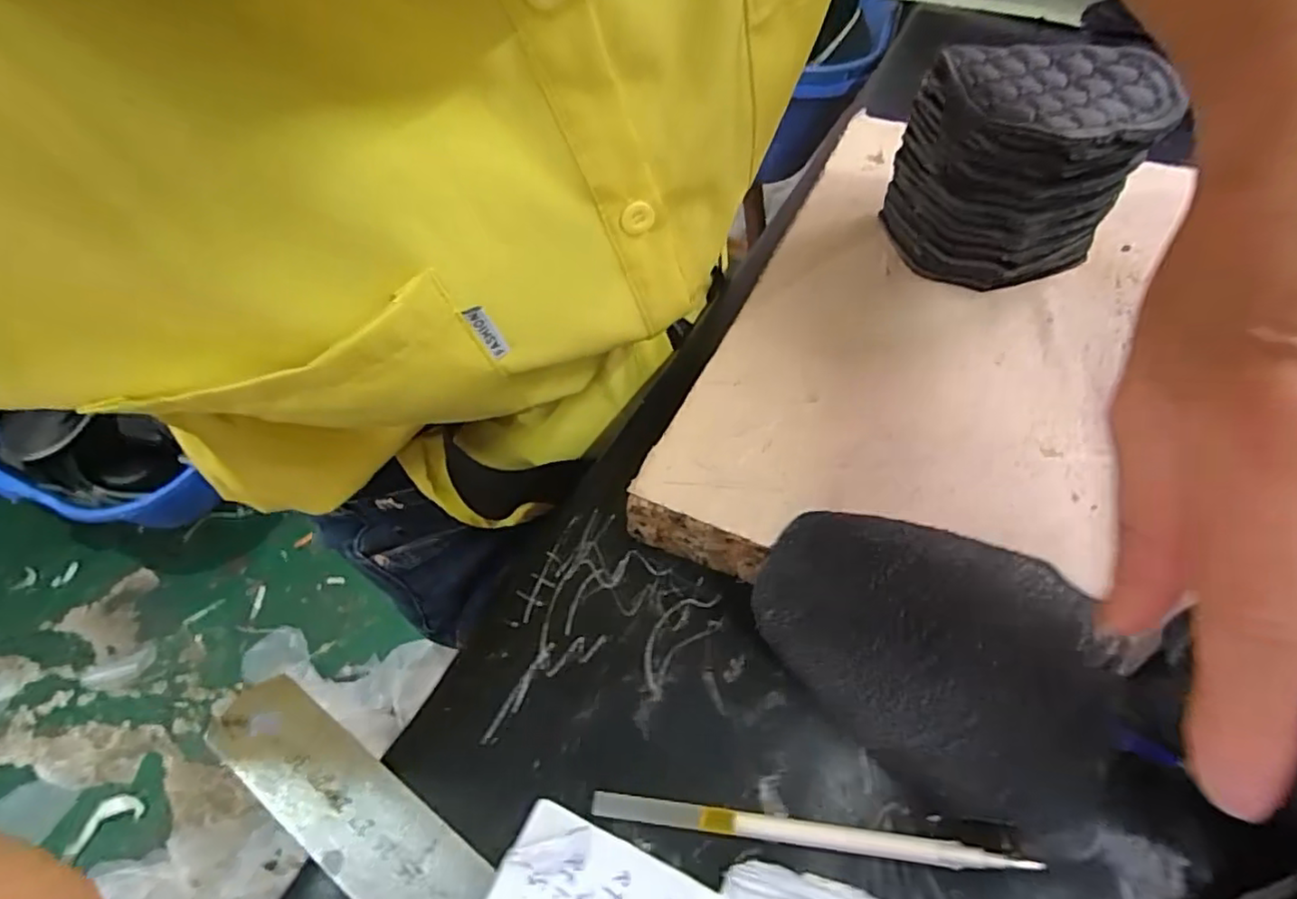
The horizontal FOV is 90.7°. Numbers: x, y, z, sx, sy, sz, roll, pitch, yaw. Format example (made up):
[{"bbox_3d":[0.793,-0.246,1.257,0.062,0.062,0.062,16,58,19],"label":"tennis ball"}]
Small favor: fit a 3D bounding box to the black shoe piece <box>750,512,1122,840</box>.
[{"bbox_3d":[0.083,0.061,0.197,0.100,0.013,0.078,14,70,16],"label":"black shoe piece"}]

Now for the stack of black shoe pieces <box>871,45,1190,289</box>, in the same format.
[{"bbox_3d":[0.179,-0.130,0.308,0.102,0.091,0.078,2,47,1],"label":"stack of black shoe pieces"}]

